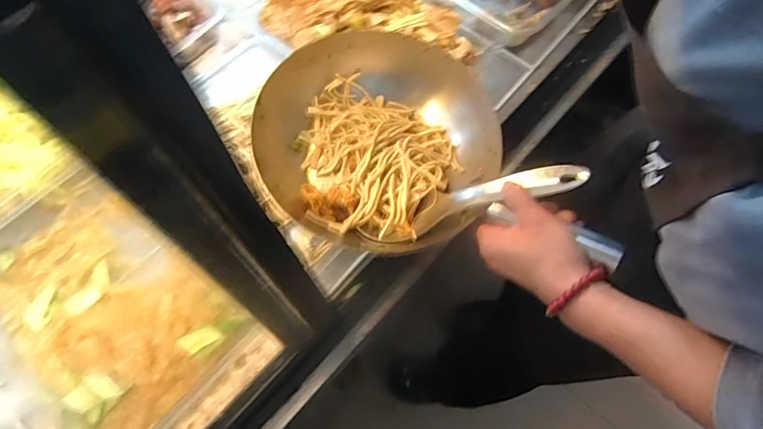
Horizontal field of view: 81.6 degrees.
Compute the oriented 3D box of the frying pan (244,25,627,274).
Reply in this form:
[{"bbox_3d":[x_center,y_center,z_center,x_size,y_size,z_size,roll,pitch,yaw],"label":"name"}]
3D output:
[{"bbox_3d":[0.039,-0.073,0.464,0.324,0.085,0.223,6,65,4],"label":"frying pan"}]

